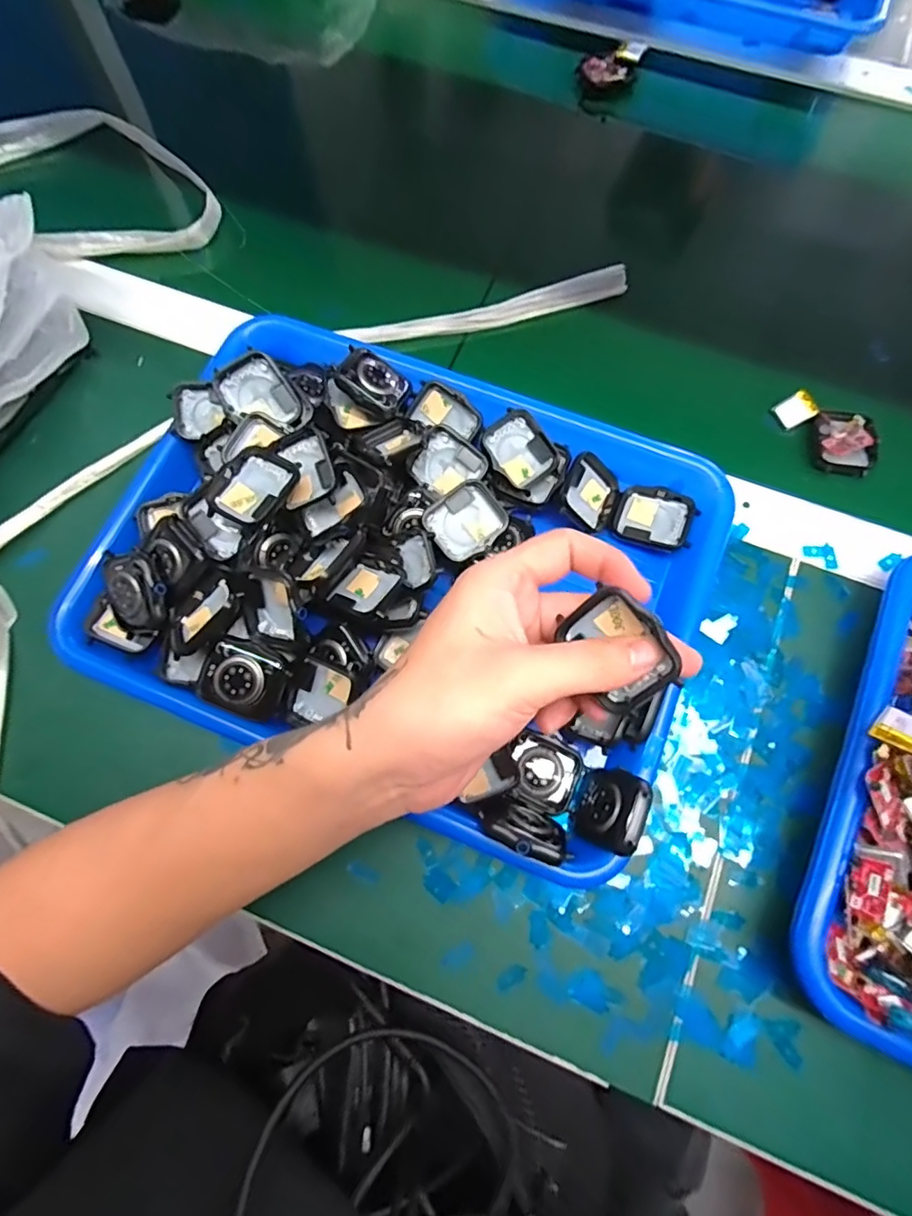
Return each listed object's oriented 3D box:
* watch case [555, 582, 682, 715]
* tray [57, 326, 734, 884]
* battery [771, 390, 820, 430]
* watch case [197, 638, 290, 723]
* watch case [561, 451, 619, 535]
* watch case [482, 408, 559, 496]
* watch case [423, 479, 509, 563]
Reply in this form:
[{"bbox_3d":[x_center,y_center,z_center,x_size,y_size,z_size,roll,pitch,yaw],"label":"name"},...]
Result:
[{"bbox_3d":[0.064,0.016,0.217,0.040,0.011,0.043,-44,69,29],"label":"watch case"},{"bbox_3d":[-0.030,-0.028,0.314,0.331,0.060,0.252,22,75,8],"label":"tray"},{"bbox_3d":[0.227,-0.132,0.368,0.023,0.005,0.019,-31,81,24],"label":"battery"},{"bbox_3d":[-0.110,0.037,0.285,0.040,0.013,0.036,24,75,8],"label":"watch case"},{"bbox_3d":[0.079,-0.071,0.333,0.039,0.010,0.043,38,67,-30],"label":"watch case"},{"bbox_3d":[0.038,-0.095,0.332,0.035,0.011,0.043,-37,98,-4],"label":"watch case"},{"bbox_3d":[0.006,-0.050,0.315,0.041,0.011,0.035,-41,76,-10],"label":"watch case"}]

